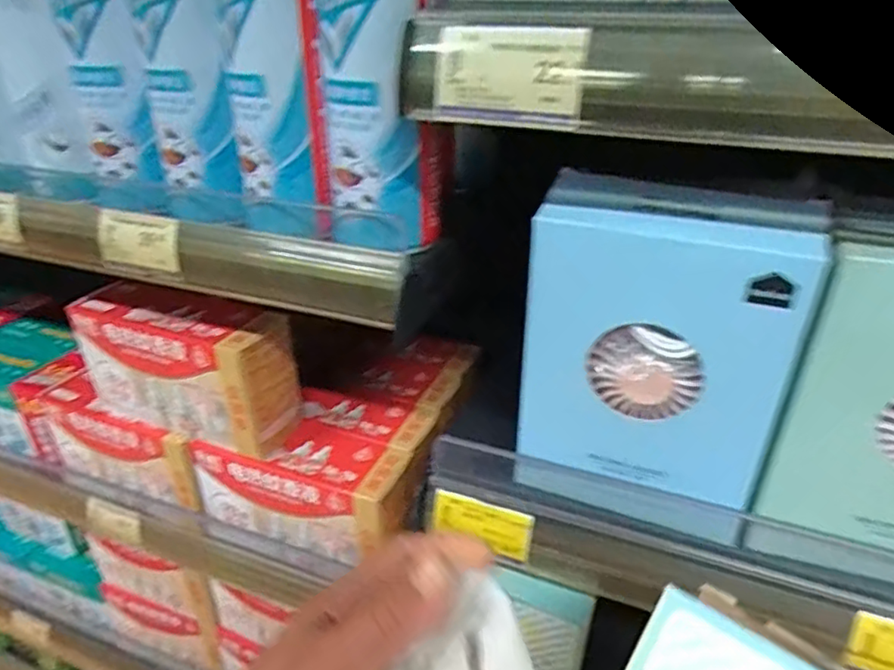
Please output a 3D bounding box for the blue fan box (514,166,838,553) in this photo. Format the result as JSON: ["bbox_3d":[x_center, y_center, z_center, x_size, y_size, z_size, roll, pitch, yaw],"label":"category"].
[{"bbox_3d":[0.113,0.016,0.340,0.133,0.189,0.042,10,31,17],"label":"blue fan box"}]

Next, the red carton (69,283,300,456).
[{"bbox_3d":[-0.219,0.029,0.513,0.191,0.109,0.062,13,32,22],"label":"red carton"}]

